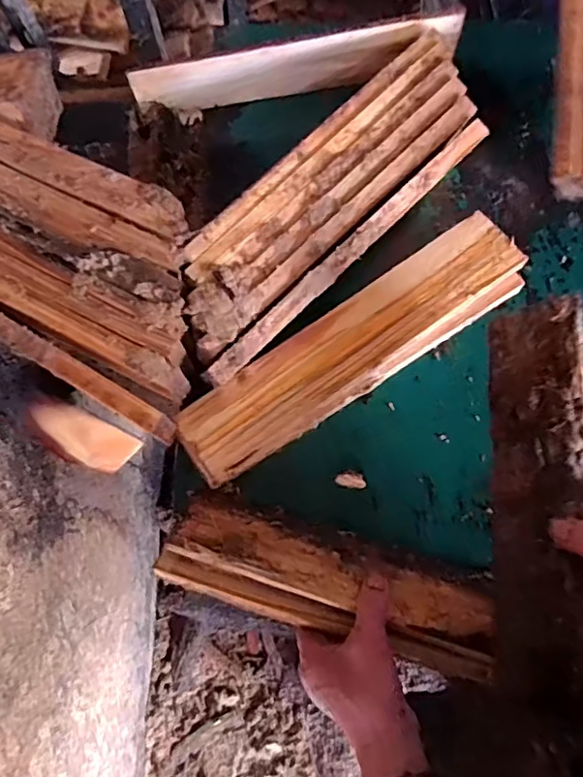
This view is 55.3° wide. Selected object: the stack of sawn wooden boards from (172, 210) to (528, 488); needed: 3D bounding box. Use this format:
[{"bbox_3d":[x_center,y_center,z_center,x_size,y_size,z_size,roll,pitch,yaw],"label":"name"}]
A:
[{"bbox_3d":[0.063,-0.041,0.555,0.377,0.038,0.085,-33,75,-9],"label":"stack of sawn wooden boards"}]

